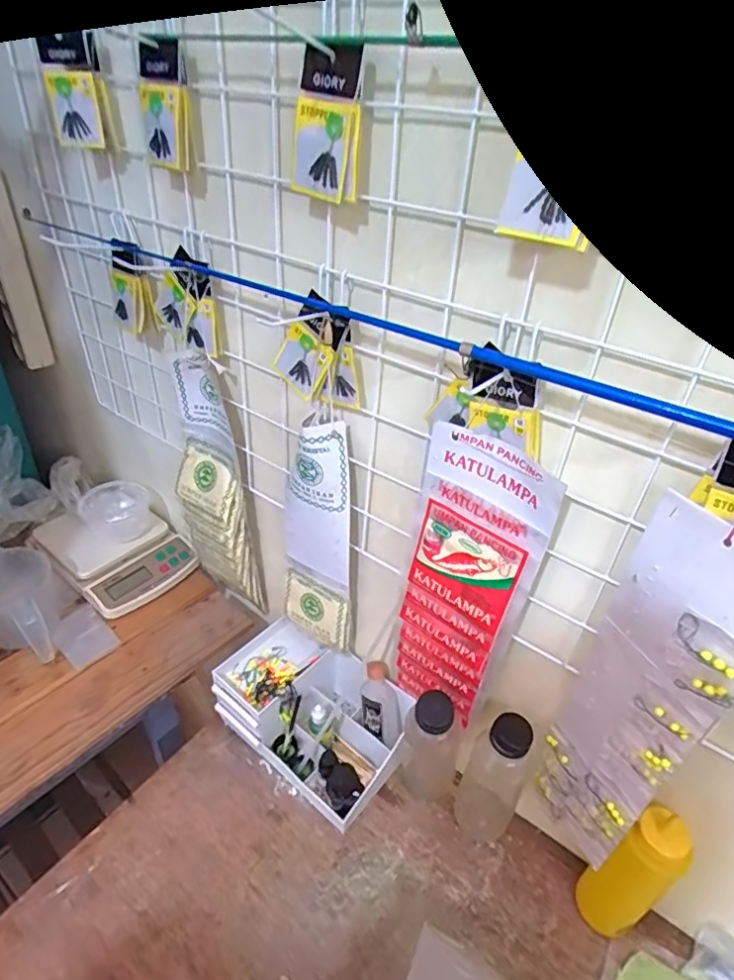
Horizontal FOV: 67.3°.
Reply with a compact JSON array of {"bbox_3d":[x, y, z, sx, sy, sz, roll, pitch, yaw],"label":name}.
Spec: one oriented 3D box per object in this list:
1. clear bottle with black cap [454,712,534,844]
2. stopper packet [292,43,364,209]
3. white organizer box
[{"bbox_3d":[0.142,0.318,0.615,0.063,0.199,0.056,21,40,21],"label":"clear bottle with black cap"},{"bbox_3d":[-0.029,-0.251,0.381,0.050,0.089,0.008,18,35,16],"label":"stopper packet"},{"bbox_3d":[-0.072,0.288,0.718,0.230,0.110,0.142,25,41,25],"label":"white organizer box"}]

